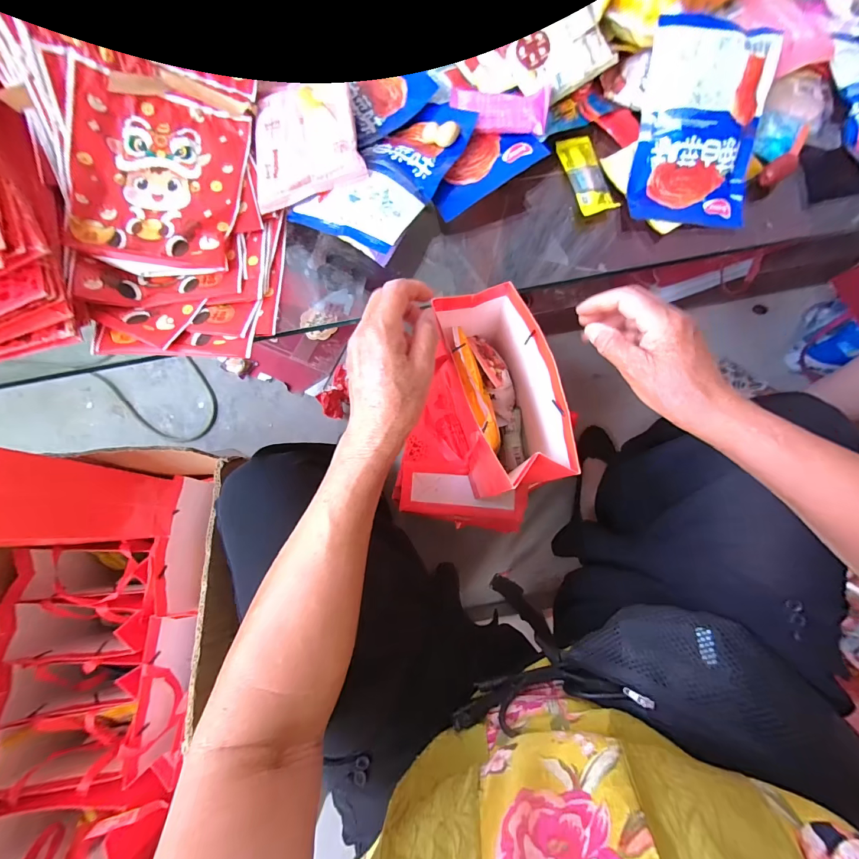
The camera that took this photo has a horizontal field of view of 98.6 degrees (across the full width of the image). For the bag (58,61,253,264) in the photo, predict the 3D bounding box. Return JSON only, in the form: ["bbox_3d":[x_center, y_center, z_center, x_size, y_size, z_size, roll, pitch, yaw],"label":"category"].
[{"bbox_3d":[-0.252,-0.235,0.342,0.142,0.020,0.159,6,87,-10],"label":"bag"}]

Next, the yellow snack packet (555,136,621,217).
[{"bbox_3d":[0.163,-0.268,0.387,0.039,0.008,0.093,-15,76,-3],"label":"yellow snack packet"}]

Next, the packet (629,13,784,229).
[{"bbox_3d":[0.264,-0.292,0.360,0.110,0.019,0.168,2,109,3],"label":"packet"}]

